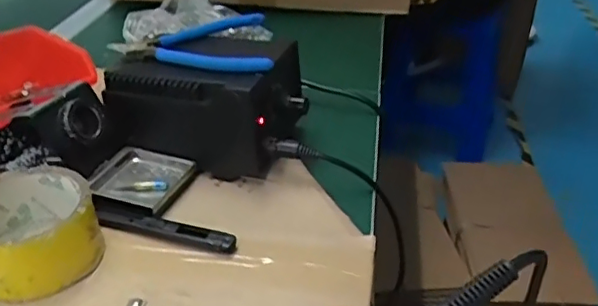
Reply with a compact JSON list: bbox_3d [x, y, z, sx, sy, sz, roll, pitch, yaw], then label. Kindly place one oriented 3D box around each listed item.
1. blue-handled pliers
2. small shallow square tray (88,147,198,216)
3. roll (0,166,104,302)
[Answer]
[{"bbox_3d":[-0.092,-0.097,0.514,0.137,0.017,0.121,0,32,-1],"label":"blue-handled pliers"},{"bbox_3d":[-0.126,0.022,0.473,0.069,0.013,0.070,10,33,14],"label":"small shallow square tray"},{"bbox_3d":[-0.182,0.052,0.399,0.082,0.048,0.084,1,32,0],"label":"roll"}]

